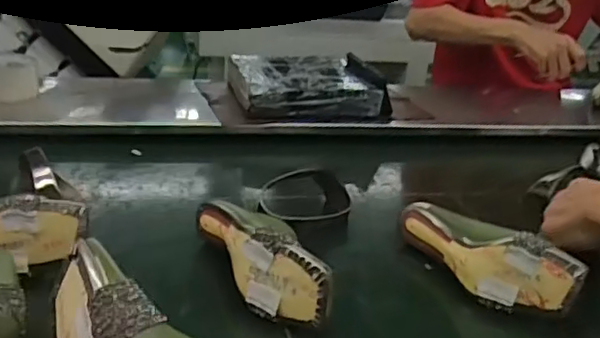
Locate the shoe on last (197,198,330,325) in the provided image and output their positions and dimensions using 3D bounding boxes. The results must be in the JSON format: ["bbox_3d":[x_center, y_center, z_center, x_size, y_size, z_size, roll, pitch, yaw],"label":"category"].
[{"bbox_3d":[-0.045,0.086,0.651,0.070,0.087,0.207,-6,28,-27],"label":"shoe on last"}]

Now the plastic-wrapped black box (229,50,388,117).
[{"bbox_3d":[0.005,-0.155,1.143,0.258,0.061,0.215,-3,26,-20],"label":"plastic-wrapped black box"}]

